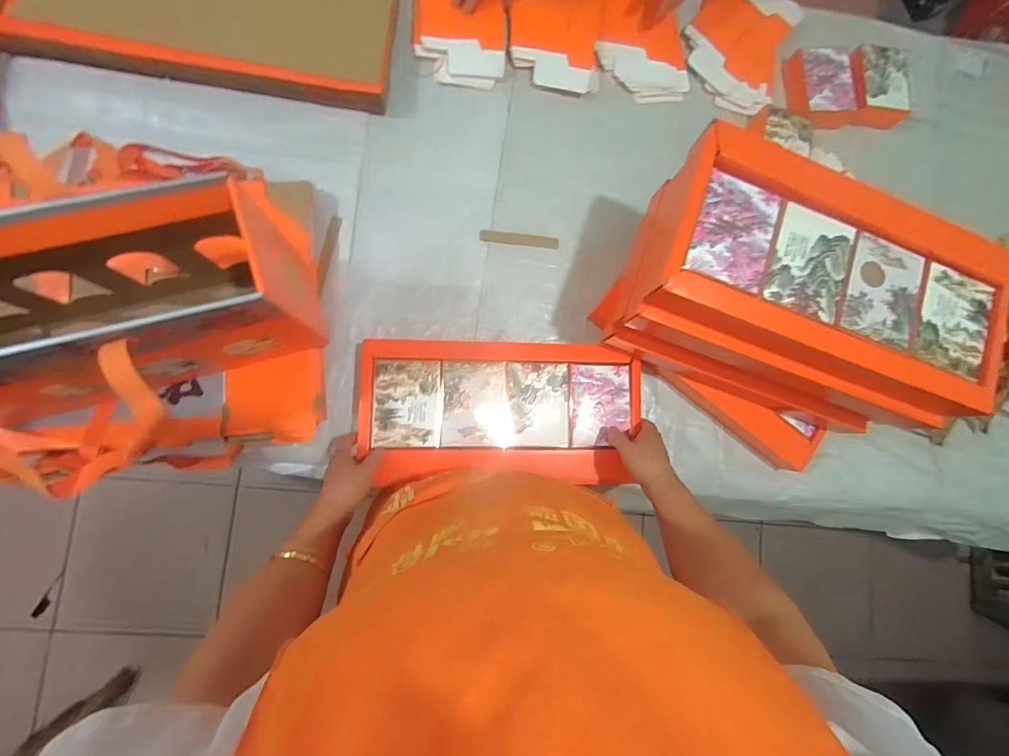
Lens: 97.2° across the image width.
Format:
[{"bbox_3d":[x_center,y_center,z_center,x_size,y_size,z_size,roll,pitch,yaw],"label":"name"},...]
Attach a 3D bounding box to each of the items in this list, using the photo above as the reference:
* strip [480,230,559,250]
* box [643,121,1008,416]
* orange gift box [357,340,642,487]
[{"bbox_3d":[0.026,-0.234,0.751,0.132,0.006,0.020,4,92,-10],"label":"strip"},{"bbox_3d":[0.390,-0.125,0.551,0.428,0.082,0.251,23,82,-4],"label":"box"},{"bbox_3d":[-0.004,0.050,0.677,0.408,0.048,0.204,1,85,-6],"label":"orange gift box"}]

